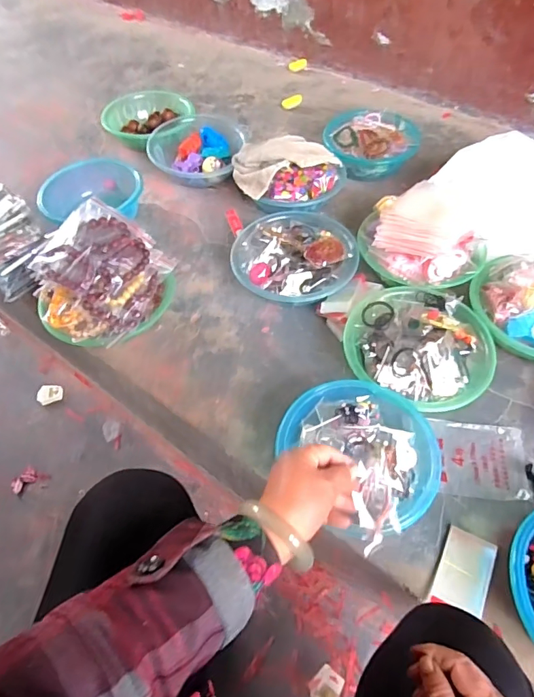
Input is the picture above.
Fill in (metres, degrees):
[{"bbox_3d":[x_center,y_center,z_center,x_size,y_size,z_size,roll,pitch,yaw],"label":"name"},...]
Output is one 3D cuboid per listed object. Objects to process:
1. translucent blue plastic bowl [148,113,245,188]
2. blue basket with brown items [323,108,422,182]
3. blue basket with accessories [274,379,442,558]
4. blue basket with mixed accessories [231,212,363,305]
[{"bbox_3d":[-0.172,-0.487,1.139,0.220,0.092,0.226,-1,54,1],"label":"translucent blue plastic bowl"},{"bbox_3d":[0.258,-0.509,1.143,0.218,0.080,0.205,13,55,10],"label":"blue basket with brown items"},{"bbox_3d":[0.138,0.151,0.673,0.206,0.061,0.218,-29,58,-19],"label":"blue basket with accessories"},{"bbox_3d":[0.047,-0.180,0.907,0.221,0.099,0.221,-1,54,1],"label":"blue basket with mixed accessories"}]

